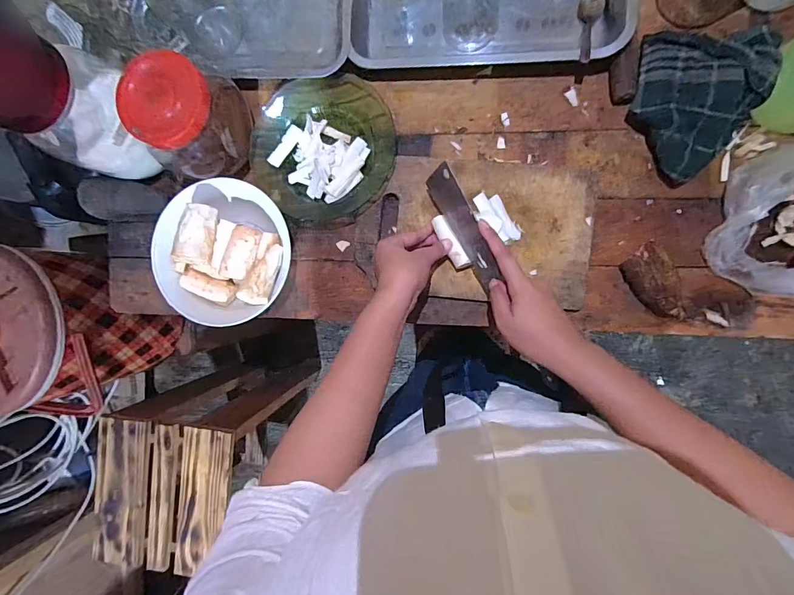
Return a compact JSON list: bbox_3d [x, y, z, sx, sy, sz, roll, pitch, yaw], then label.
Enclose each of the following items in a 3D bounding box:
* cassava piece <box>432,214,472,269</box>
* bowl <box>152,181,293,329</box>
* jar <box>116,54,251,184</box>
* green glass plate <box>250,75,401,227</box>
[{"bbox_3d":[0.066,-0.070,0.491,0.019,0.017,0.071,-29,83,7],"label":"cassava piece"},{"bbox_3d":[-0.226,-0.059,0.525,0.176,0.090,0.183,0,93,7],"label":"bowl"},{"bbox_3d":[-0.254,-0.212,0.495,0.097,0.137,0.111,0,93,7],"label":"jar"},{"bbox_3d":[-0.103,-0.202,0.536,0.197,0.032,0.188,0,93,7],"label":"green glass plate"}]

